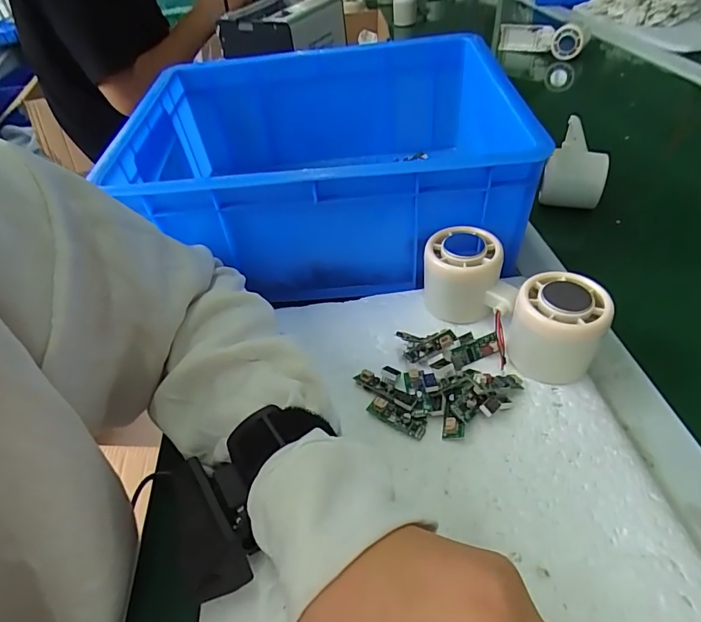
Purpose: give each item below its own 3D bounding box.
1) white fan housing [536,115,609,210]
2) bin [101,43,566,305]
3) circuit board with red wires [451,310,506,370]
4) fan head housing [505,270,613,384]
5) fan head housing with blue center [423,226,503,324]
[{"bbox_3d":[0.237,-0.154,0.481,0.056,0.052,0.108,12,47,18],"label":"white fan housing"},{"bbox_3d":[-0.025,-0.145,0.439,0.328,0.125,0.254,-1,44,5],"label":"bin"},{"bbox_3d":[0.093,0.027,0.320,0.044,0.013,0.032,-28,80,-8],"label":"circuit board with red wires"},{"bbox_3d":[0.136,0.012,0.302,0.056,0.058,0.057,23,51,29],"label":"fan head housing"},{"bbox_3d":[0.084,-0.027,0.348,0.053,0.058,0.044,5,45,12],"label":"fan head housing with blue center"}]

